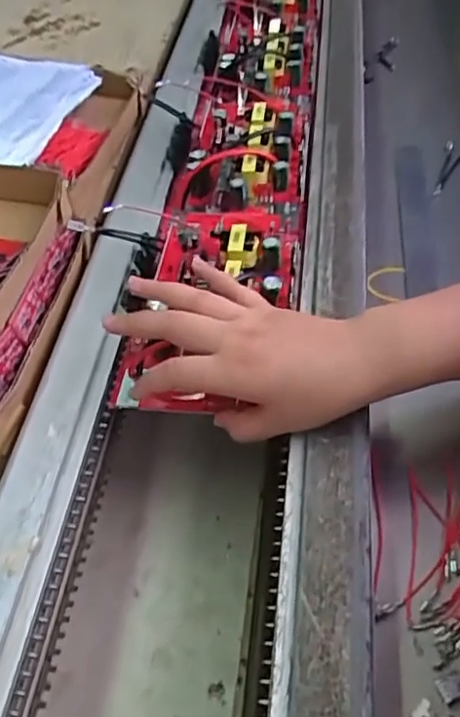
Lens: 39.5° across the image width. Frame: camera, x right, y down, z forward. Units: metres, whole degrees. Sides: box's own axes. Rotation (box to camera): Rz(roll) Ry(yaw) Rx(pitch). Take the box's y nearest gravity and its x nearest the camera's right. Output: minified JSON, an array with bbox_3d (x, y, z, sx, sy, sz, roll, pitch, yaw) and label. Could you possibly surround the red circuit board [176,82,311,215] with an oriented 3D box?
[{"bbox_3d":[0.018,-0.224,0.643,0.123,0.041,0.218,3,50,7],"label":"red circuit board"}]

